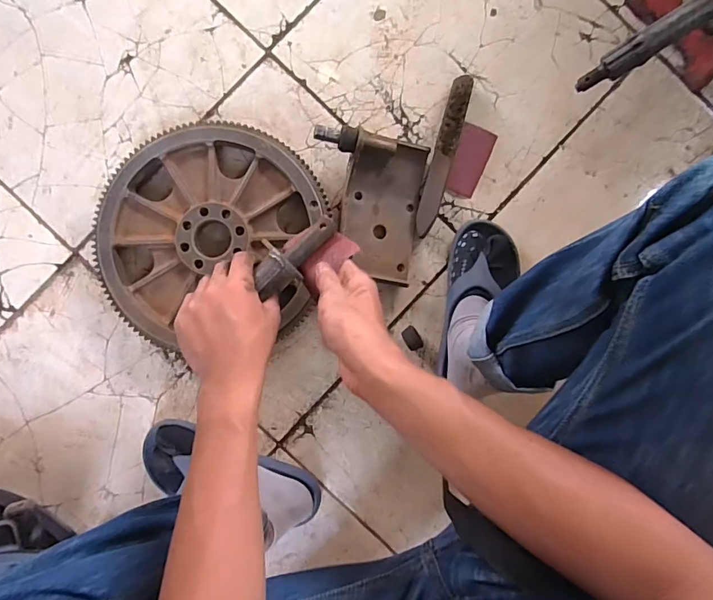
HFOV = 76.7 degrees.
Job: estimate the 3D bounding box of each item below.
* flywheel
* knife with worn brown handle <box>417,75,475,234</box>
[{"bbox_3d":[-0.204,-0.090,0.636,0.303,0.054,0.298,0,91,-2],"label":"flywheel"},{"bbox_3d":[0.127,-0.207,0.650,0.034,0.040,0.231,15,91,-2],"label":"knife with worn brown handle"}]

